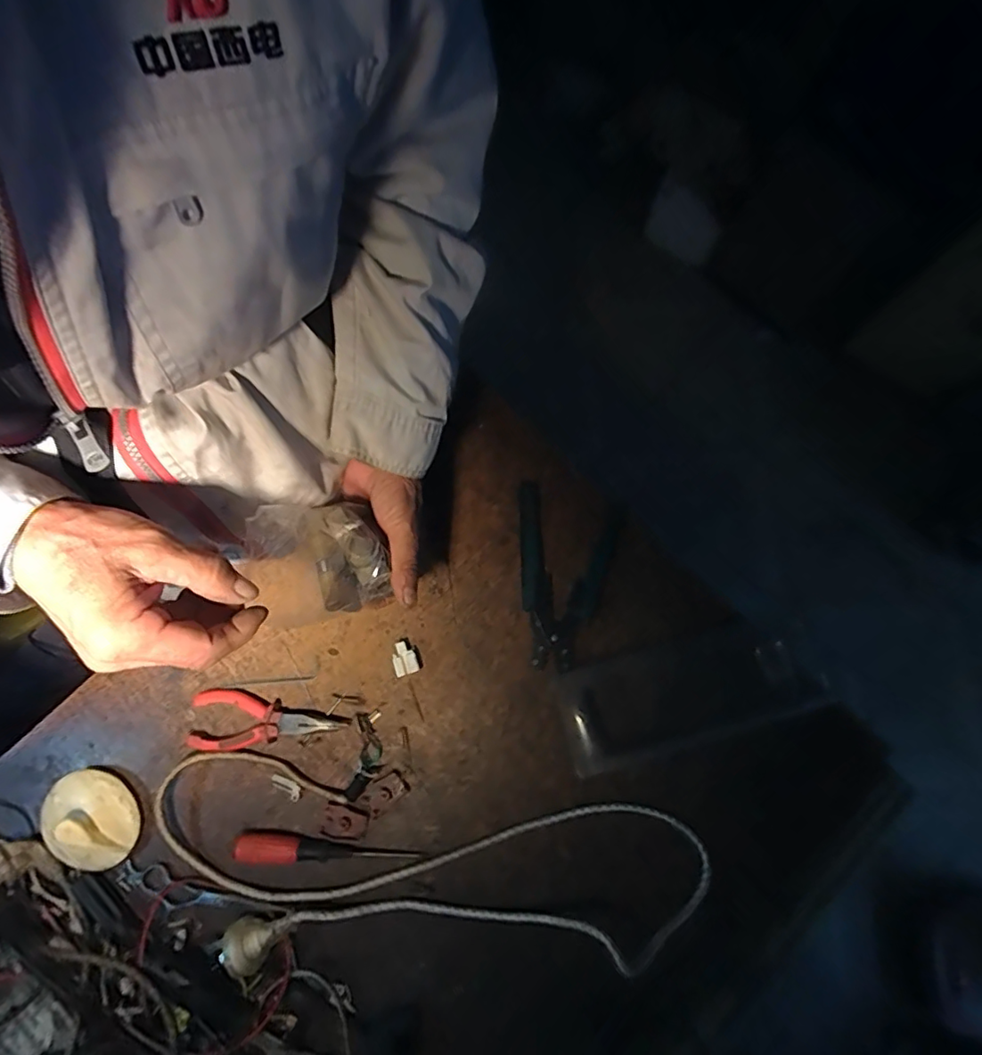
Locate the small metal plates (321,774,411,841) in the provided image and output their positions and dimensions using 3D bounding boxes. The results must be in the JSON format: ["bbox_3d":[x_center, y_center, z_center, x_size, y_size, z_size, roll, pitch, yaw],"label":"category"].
[{"bbox_3d":[-0.112,0.249,0.472,0.080,0.004,0.033,-31,79,-8],"label":"small metal plates"}]

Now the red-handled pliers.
[{"bbox_3d":[-0.205,0.178,0.486,0.140,0.014,0.051,4,76,0],"label":"red-handled pliers"}]

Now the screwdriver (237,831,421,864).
[{"bbox_3d":[-0.143,0.284,0.459,0.152,0.019,0.027,4,76,0],"label":"screwdriver"}]

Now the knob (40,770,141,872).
[{"bbox_3d":[-0.354,0.255,0.456,0.076,0.034,0.084,-21,78,-6],"label":"knob"}]

